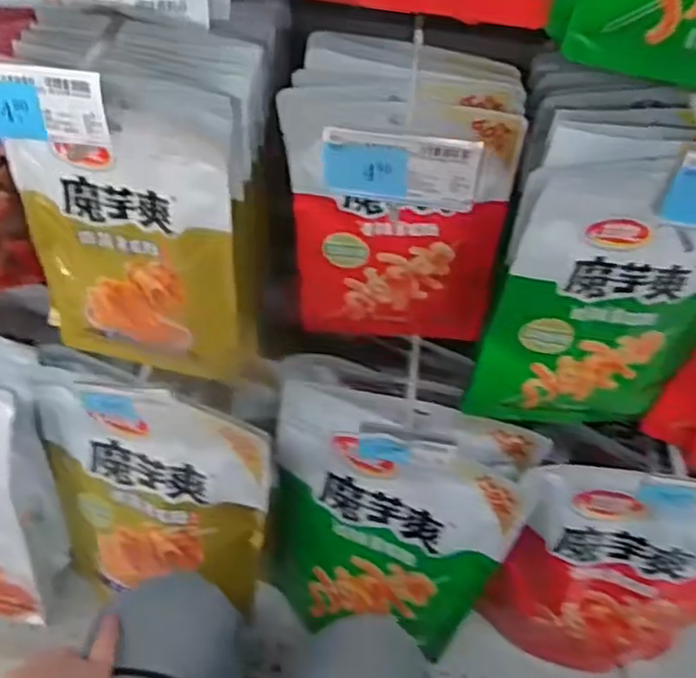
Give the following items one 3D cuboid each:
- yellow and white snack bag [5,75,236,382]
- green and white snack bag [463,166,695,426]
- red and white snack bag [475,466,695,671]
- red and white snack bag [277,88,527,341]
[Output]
[{"bbox_3d":[-0.165,-0.070,0.553,0.162,0.262,0.025,13,43,5],"label":"yellow and white snack bag"},{"bbox_3d":[0.200,-0.015,0.524,0.177,0.247,0.032,3,54,-3],"label":"green and white snack bag"},{"bbox_3d":[0.285,0.245,0.730,0.229,0.367,0.080,15,54,6],"label":"red and white snack bag"},{"bbox_3d":[0.036,-0.087,0.588,0.176,0.234,0.036,11,54,3],"label":"red and white snack bag"}]

